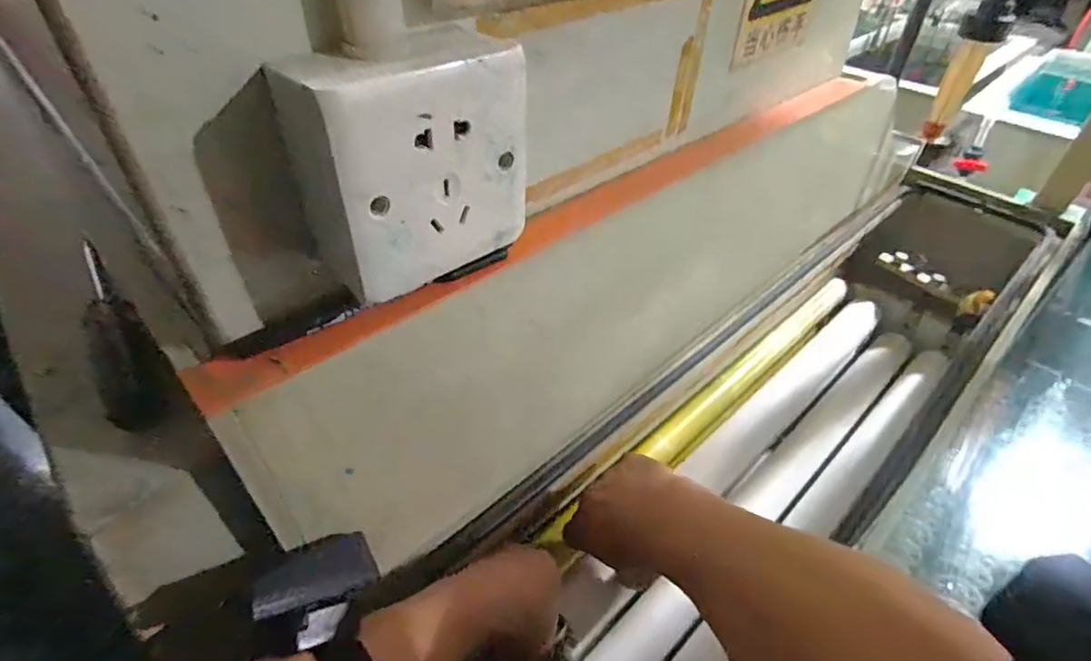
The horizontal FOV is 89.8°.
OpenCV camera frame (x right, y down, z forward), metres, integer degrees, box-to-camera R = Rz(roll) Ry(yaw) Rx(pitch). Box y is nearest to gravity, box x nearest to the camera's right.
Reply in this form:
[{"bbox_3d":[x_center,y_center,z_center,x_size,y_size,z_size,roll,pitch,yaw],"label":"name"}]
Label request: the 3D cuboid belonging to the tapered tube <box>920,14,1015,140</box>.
[{"bbox_3d":[0.609,-0.371,0.805,0.055,0.172,0.055,26,48,24],"label":"tapered tube"}]

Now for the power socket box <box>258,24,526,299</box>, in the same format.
[{"bbox_3d":[-0.054,-0.070,0.223,0.098,0.088,0.044,-29,51,-29],"label":"power socket box"}]

